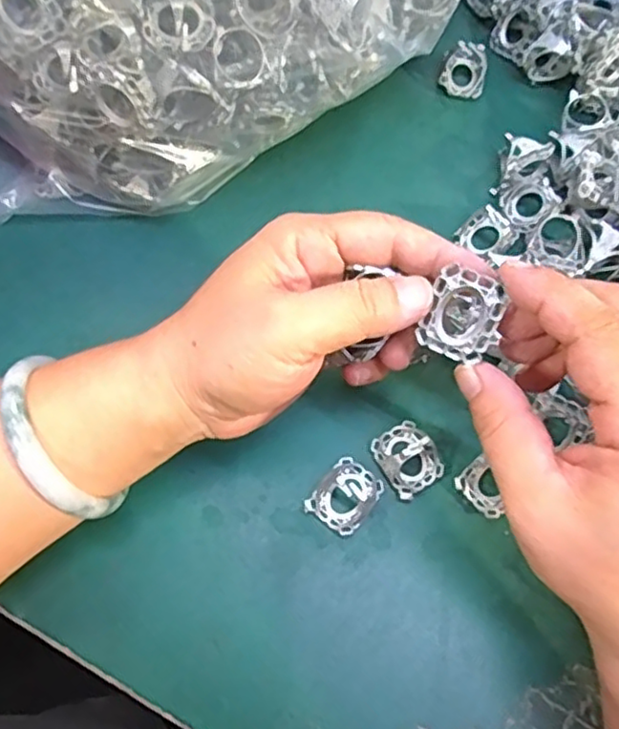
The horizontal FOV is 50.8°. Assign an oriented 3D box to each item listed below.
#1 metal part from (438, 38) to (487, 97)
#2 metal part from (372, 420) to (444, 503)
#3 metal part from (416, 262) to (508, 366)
[{"bbox_3d":[0.089,-0.171,0.373,0.025,0.023,0.026,0,70,-1],"label":"metal part"},{"bbox_3d":[0.046,0.041,0.293,0.027,0.021,0.030,-31,74,-11],"label":"metal part"},{"bbox_3d":[0.053,-0.017,0.227,0.023,0.008,0.030,24,109,15],"label":"metal part"}]

